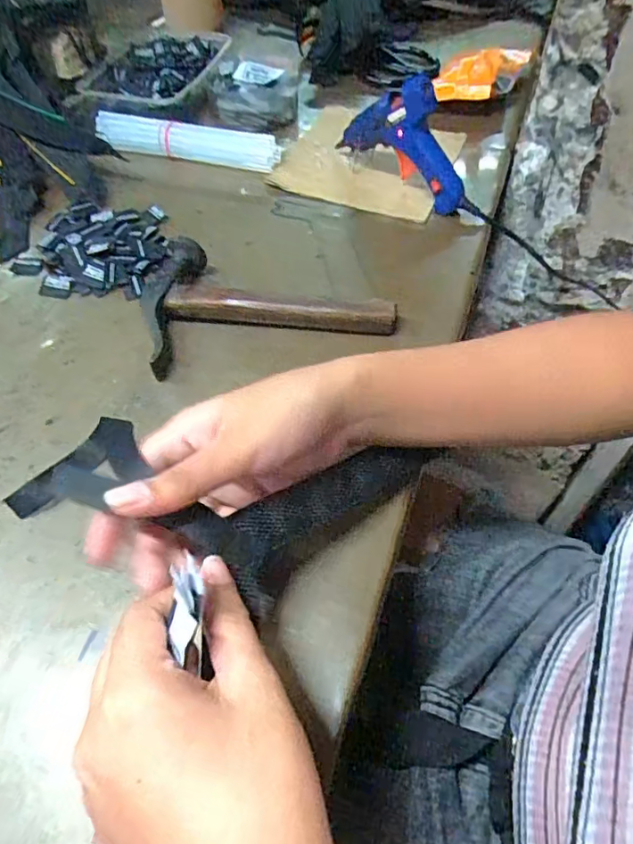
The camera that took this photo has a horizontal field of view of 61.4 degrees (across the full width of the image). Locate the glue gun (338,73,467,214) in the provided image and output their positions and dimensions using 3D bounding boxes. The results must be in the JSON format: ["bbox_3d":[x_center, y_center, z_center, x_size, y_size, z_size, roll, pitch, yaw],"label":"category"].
[{"bbox_3d":[0.078,-0.250,0.466,0.021,0.099,0.136,-36,62,-22],"label":"glue gun"}]

